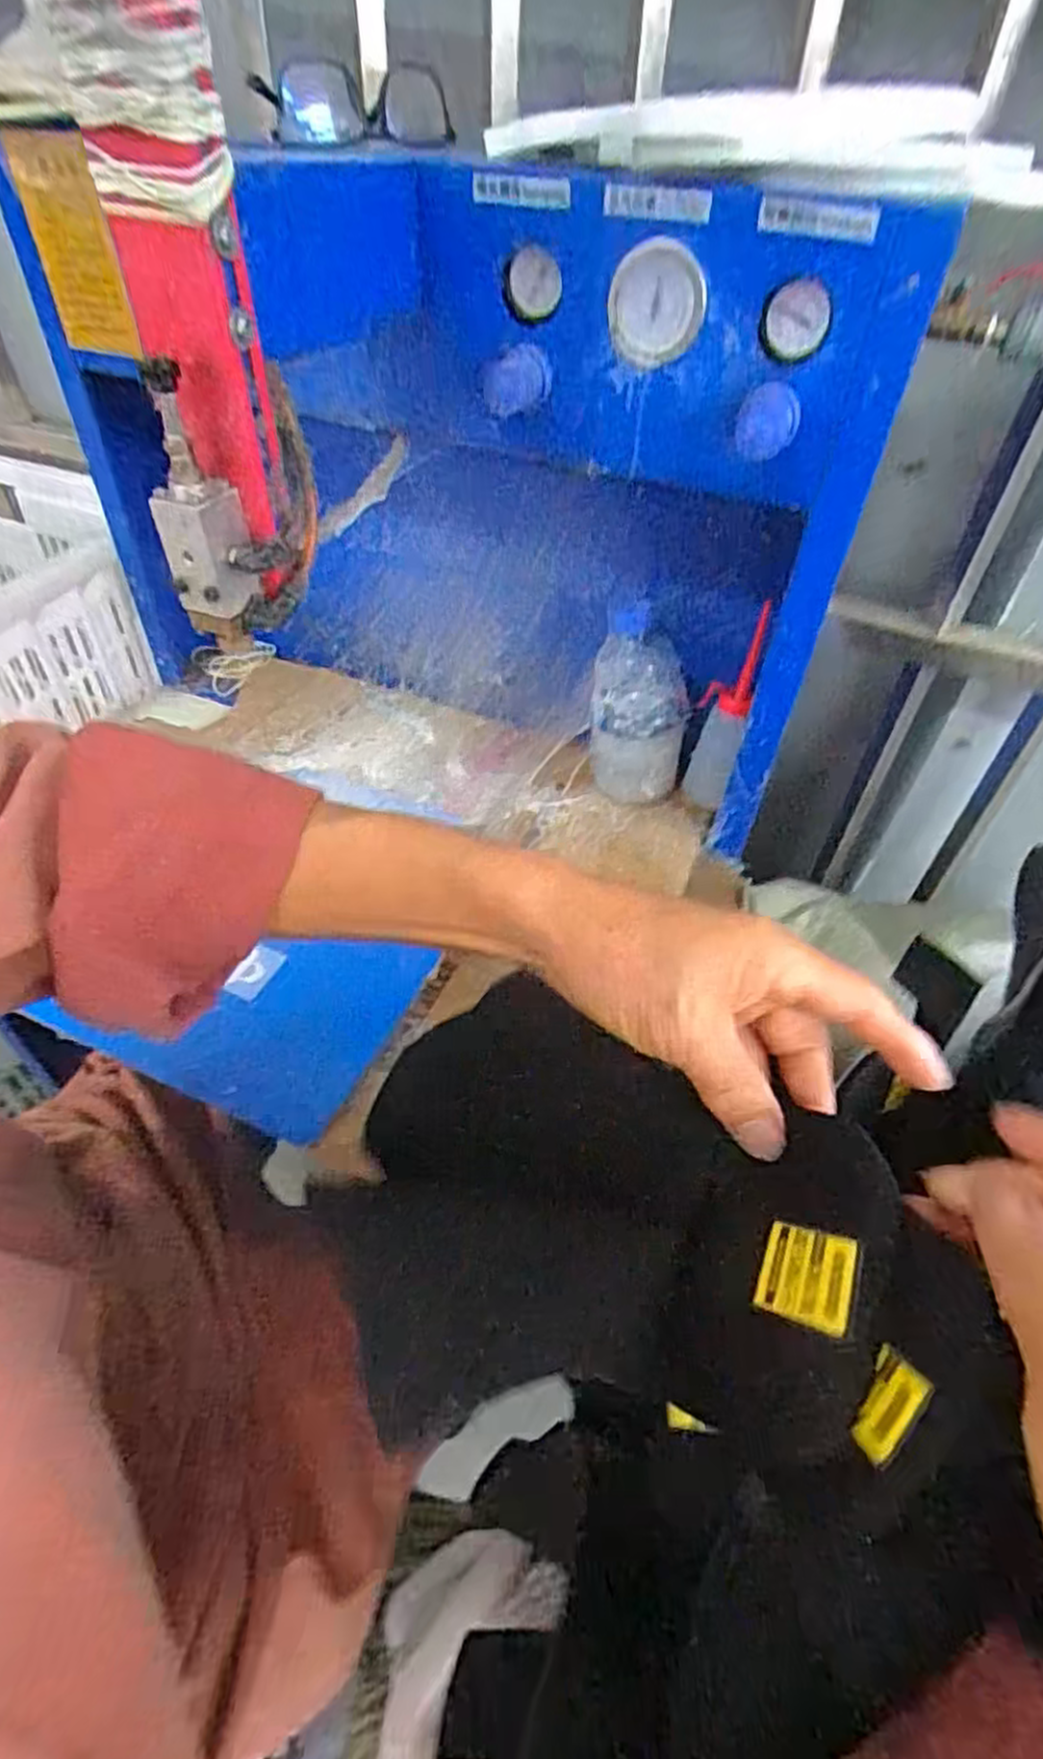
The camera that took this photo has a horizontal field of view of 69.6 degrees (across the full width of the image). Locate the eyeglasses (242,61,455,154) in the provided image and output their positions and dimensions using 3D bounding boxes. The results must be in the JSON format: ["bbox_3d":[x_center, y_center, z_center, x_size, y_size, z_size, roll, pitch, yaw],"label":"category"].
[{"bbox_3d":[-0.115,-0.547,0.530,0.138,0.040,0.124,-2,47,-5],"label":"eyeglasses"}]

